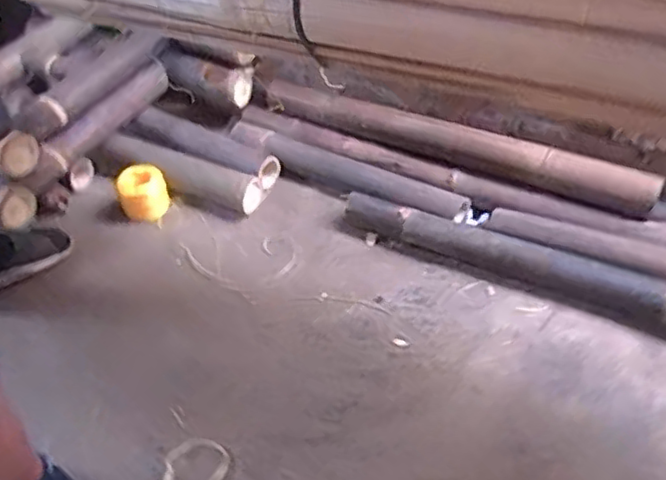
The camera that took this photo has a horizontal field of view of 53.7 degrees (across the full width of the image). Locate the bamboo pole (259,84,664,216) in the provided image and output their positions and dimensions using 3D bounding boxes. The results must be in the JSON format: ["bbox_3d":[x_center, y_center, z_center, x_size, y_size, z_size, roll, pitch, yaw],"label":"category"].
[{"bbox_3d":[0.214,-0.210,1.371,0.865,0.076,0.065,23,51,24],"label":"bamboo pole"}]

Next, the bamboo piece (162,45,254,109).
[{"bbox_3d":[-0.303,-0.380,1.544,0.230,0.096,0.060,23,50,4],"label":"bamboo piece"}]

